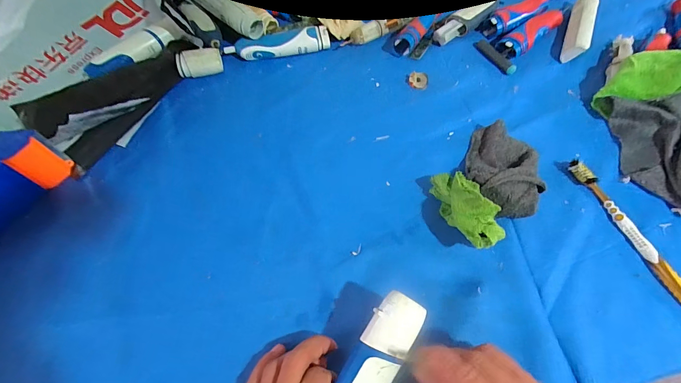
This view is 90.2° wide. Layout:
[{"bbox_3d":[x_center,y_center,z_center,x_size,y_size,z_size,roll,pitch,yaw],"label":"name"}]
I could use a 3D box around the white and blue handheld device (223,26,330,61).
[{"bbox_3d":[-0.087,-0.205,0.473,0.141,0.028,0.033,-7,62,-5],"label":"white and blue handheld device"}]

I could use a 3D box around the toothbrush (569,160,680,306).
[{"bbox_3d":[0.303,0.043,0.349,0.015,0.016,0.183,-20,64,-11],"label":"toothbrush"}]

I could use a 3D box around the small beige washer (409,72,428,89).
[{"bbox_3d":[0.105,-0.150,0.456,0.024,0.008,0.022,0,62,-1],"label":"small beige washer"}]

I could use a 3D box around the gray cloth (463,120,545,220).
[{"bbox_3d":[0.182,-0.025,0.377,0.076,0.028,0.114,15,63,7],"label":"gray cloth"}]

